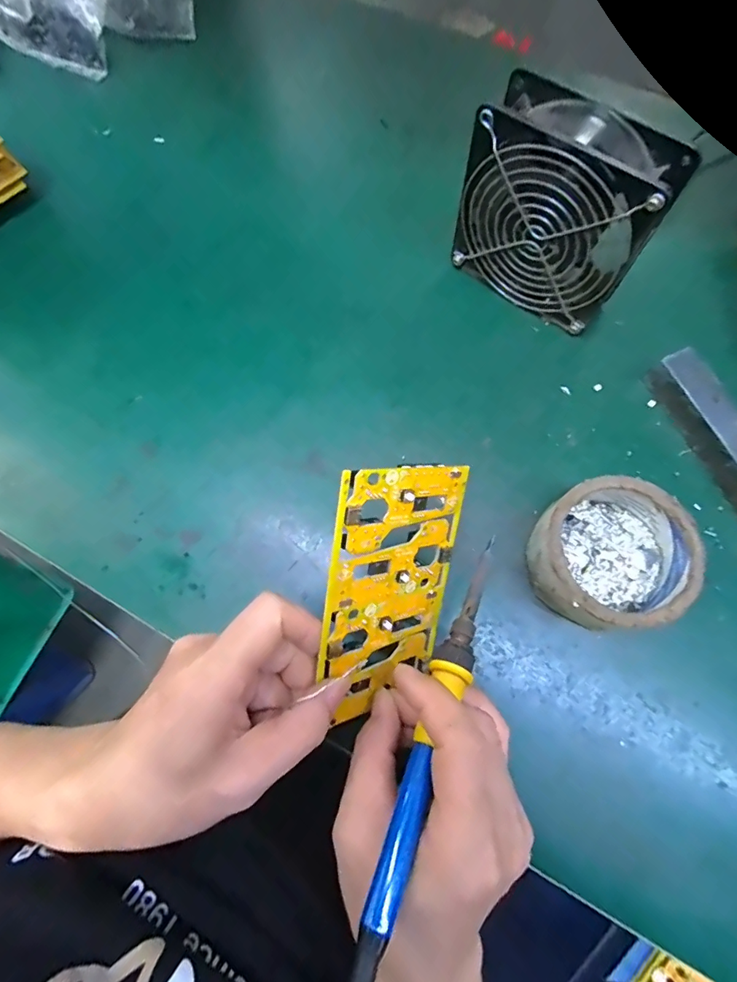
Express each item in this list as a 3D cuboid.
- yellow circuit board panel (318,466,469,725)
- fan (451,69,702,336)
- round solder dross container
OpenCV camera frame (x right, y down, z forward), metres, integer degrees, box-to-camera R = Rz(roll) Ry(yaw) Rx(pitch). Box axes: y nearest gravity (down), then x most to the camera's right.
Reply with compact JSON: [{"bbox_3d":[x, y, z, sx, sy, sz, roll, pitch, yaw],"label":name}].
[{"bbox_3d":[0.014,0.053,0.240,0.078,0.004,0.134,-6,111,-35],"label":"yellow circuit board panel"},{"bbox_3d":[0.122,-0.180,0.306,0.117,0.117,0.047,36,79,11],"label":"fan"},{"bbox_3d":[0.144,0.038,0.281,0.085,0.045,0.085,-1,74,2],"label":"round solder dross container"}]

